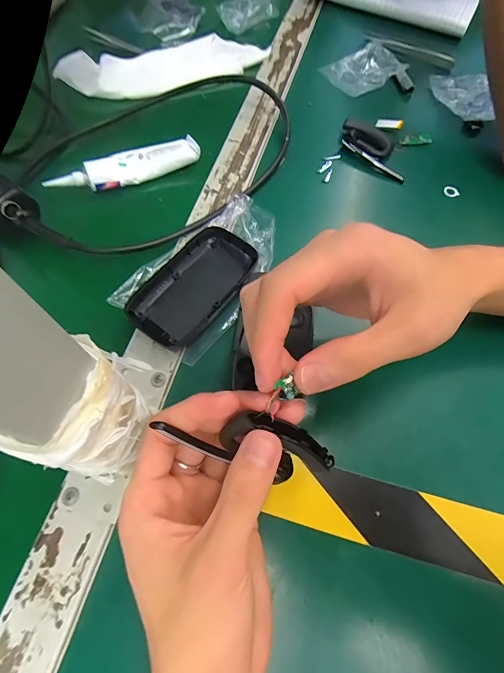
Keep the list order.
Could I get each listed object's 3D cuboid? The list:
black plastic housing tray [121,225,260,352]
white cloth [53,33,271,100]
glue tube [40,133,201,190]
[{"bbox_3d":[-0.045,-0.041,0.280,0.062,0.015,0.106,35,69,14],"label":"black plastic housing tray"},{"bbox_3d":[-0.097,-0.314,0.405,0.229,0.016,0.074,-23,68,-12],"label":"white cloth"},{"bbox_3d":[-0.118,-0.160,0.337,0.139,0.014,0.032,-25,68,-12],"label":"glue tube"}]

